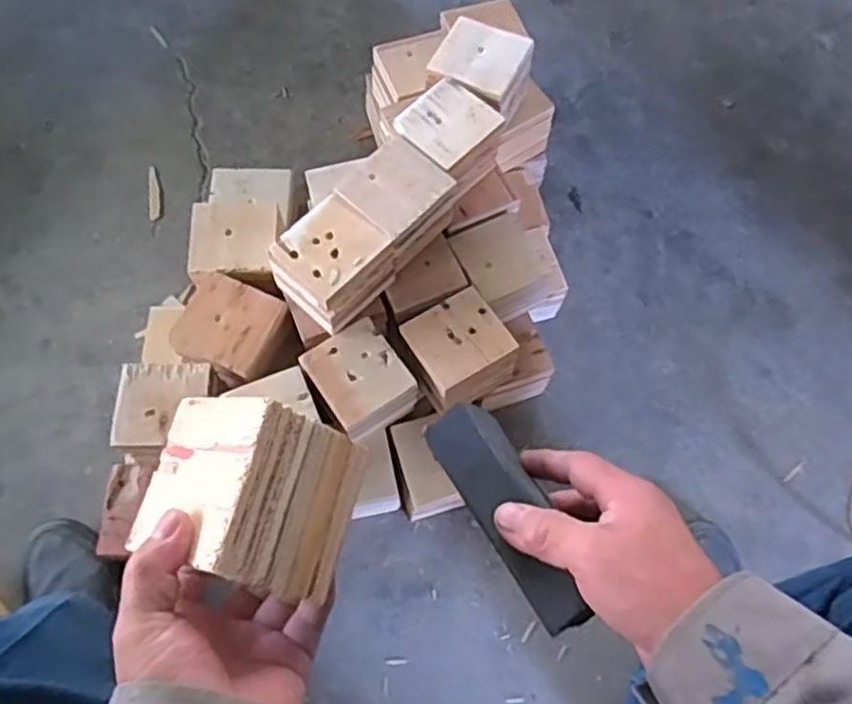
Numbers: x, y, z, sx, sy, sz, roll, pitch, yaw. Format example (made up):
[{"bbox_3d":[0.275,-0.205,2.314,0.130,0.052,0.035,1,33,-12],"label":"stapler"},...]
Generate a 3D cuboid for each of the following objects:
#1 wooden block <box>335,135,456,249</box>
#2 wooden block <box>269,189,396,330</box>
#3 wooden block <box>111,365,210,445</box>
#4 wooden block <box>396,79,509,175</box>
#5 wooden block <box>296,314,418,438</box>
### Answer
[{"bbox_3d":[-0.030,-0.163,0.709,0.084,0.015,0.091,41,72,15],"label":"wooden block"},{"bbox_3d":[-0.094,-0.088,0.714,0.094,0.076,0.097,37,71,13],"label":"wooden block"},{"bbox_3d":[-0.256,0.049,0.697,0.084,0.015,0.083,-2,67,-2],"label":"wooden block"},{"bbox_3d":[0.022,-0.235,0.741,0.084,0.016,0.094,43,72,15],"label":"wooden block"},{"bbox_3d":[-0.066,0.027,0.730,0.084,0.034,0.099,-33,72,-14],"label":"wooden block"}]

